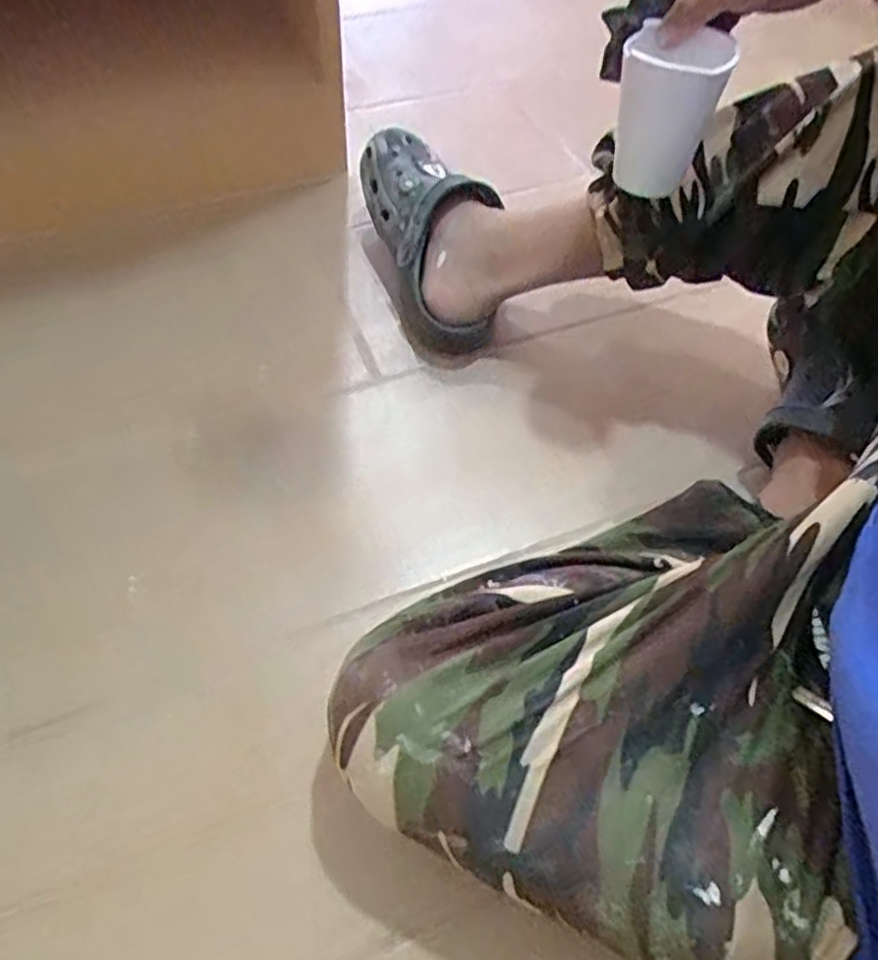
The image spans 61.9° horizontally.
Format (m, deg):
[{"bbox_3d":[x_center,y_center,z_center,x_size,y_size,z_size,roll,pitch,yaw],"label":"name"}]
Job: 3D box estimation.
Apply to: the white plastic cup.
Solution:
[{"bbox_3d":[0.153,-0.256,0.505,0.064,0.098,0.056,15,57,6],"label":"white plastic cup"}]

